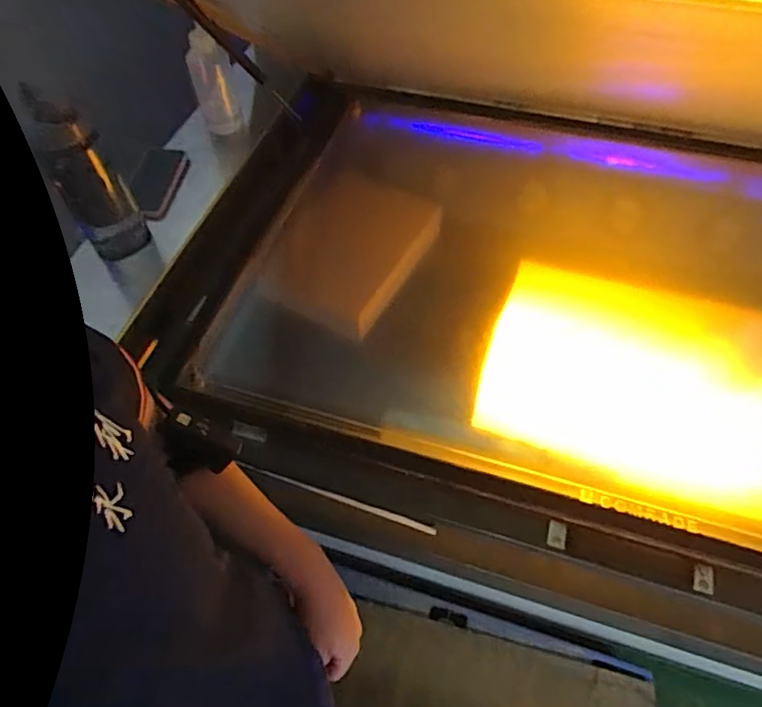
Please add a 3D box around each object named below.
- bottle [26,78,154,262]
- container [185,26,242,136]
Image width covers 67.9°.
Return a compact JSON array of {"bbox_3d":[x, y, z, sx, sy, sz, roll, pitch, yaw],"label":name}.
[{"bbox_3d":[-0.417,-0.238,0.820,0.087,0.251,0.077,-30,61,-17],"label":"bottle"},{"bbox_3d":[-0.296,-0.483,1.007,0.078,0.165,0.074,-20,58,-11],"label":"container"}]

